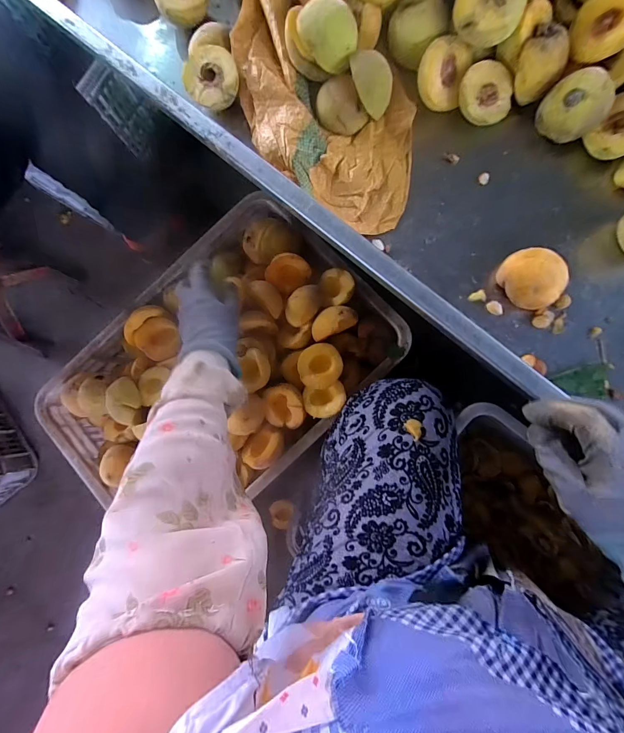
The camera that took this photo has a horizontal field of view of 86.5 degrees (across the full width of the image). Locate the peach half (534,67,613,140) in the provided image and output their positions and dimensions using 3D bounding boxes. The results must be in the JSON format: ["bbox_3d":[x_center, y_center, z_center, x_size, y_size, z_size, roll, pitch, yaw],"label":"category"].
[{"bbox_3d":[0.287,-0.278,0.356,0.058,0.065,0.024,25,45,-8],"label":"peach half"}]

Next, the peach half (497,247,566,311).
[{"bbox_3d":[0.231,-0.093,0.347,0.052,0.034,0.062,-24,83,1],"label":"peach half"}]

